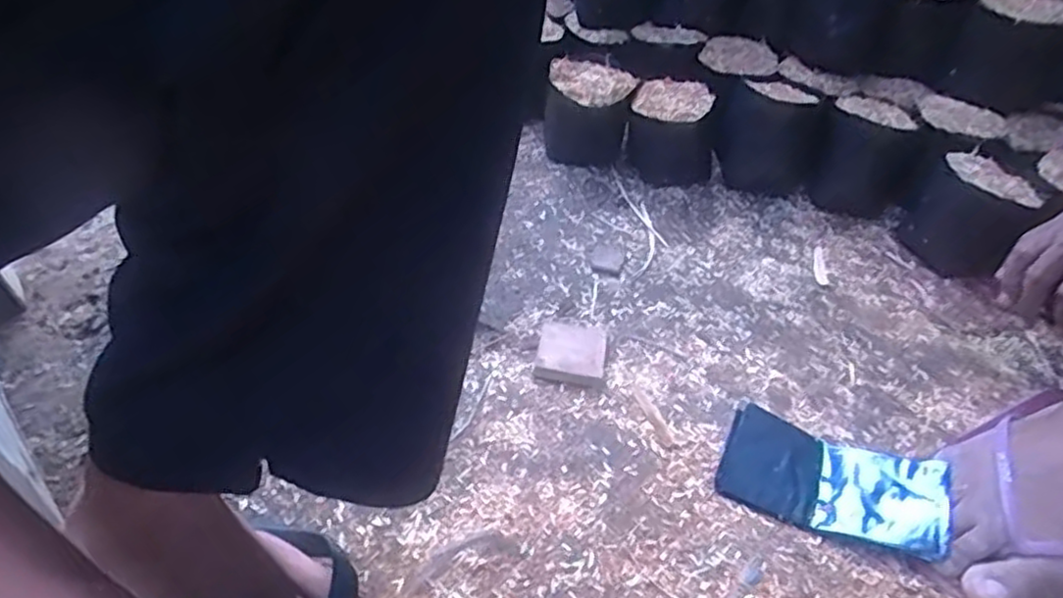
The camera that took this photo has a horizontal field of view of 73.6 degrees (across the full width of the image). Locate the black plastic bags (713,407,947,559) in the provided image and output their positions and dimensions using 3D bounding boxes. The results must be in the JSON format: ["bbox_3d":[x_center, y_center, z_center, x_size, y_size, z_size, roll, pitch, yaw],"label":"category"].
[{"bbox_3d":[0.223,0.130,0.528,0.148,0.033,0.089,20,44,15],"label":"black plastic bags"}]

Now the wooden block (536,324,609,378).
[{"bbox_3d":[0.035,0.044,0.616,0.057,0.014,0.064,7,43,1],"label":"wooden block"}]

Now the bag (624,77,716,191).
[{"bbox_3d":[0.158,-0.187,0.822,0.079,0.107,0.086,-29,53,-32],"label":"bag"}]

